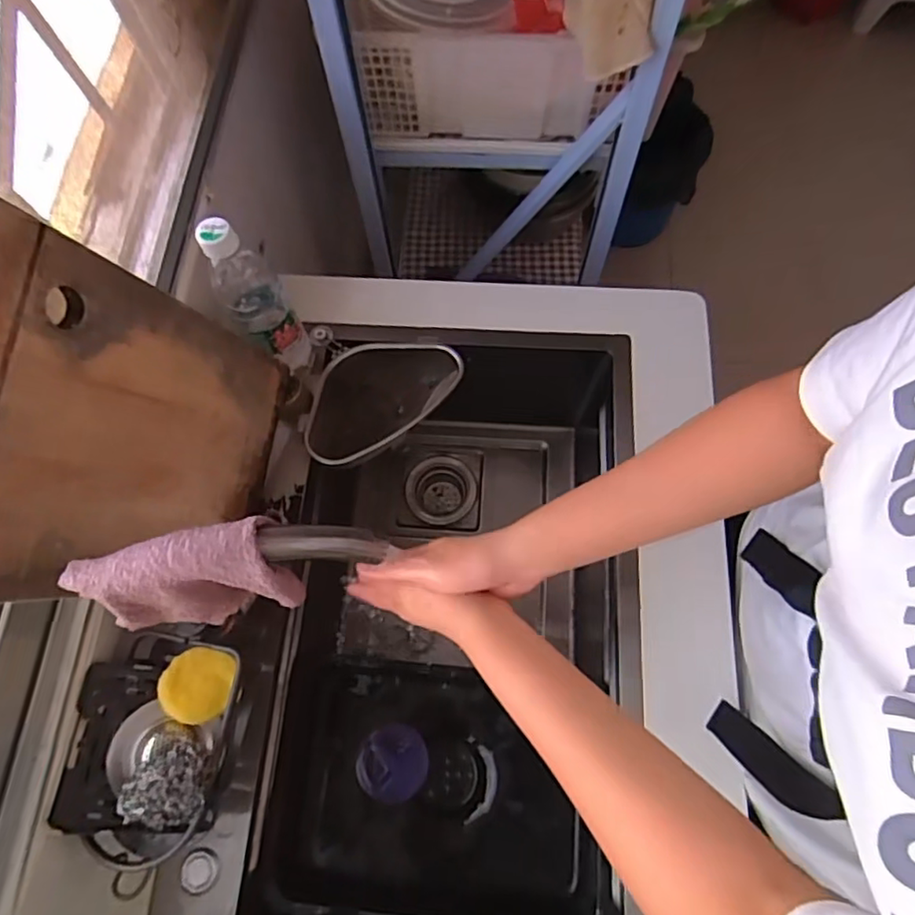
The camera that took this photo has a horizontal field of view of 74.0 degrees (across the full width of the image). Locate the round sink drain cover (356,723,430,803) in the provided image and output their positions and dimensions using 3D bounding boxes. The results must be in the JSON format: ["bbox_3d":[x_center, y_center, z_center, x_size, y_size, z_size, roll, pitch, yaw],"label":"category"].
[{"bbox_3d":[-0.076,0.360,0.717,0.081,0.020,0.081,0,69,1],"label":"round sink drain cover"}]

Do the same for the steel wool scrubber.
[{"bbox_3d":[-0.223,0.252,0.463,0.055,0.044,0.062,3,70,2],"label":"steel wool scrubber"}]

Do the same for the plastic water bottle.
[{"bbox_3d":[-0.212,-0.161,0.649,0.069,0.226,0.065,0,69,1],"label":"plastic water bottle"}]

